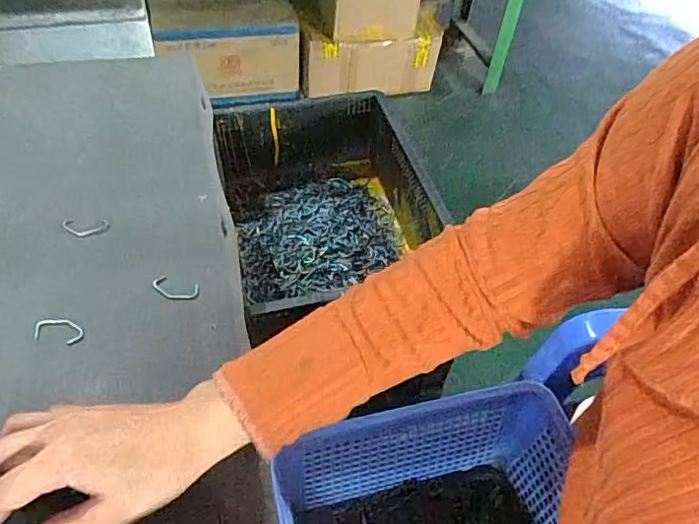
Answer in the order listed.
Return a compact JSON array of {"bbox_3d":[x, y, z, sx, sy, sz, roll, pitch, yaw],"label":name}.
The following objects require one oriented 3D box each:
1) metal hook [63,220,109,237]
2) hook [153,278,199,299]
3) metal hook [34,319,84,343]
[{"bbox_3d":[-0.230,-0.029,0.480,0.038,0.005,0.017,-4,49,-8],"label":"metal hook"},{"bbox_3d":[-0.140,0.021,0.442,0.038,0.004,0.019,11,49,5],"label":"hook"},{"bbox_3d":[-0.215,0.050,0.408,0.036,0.004,0.018,8,49,2],"label":"metal hook"}]

